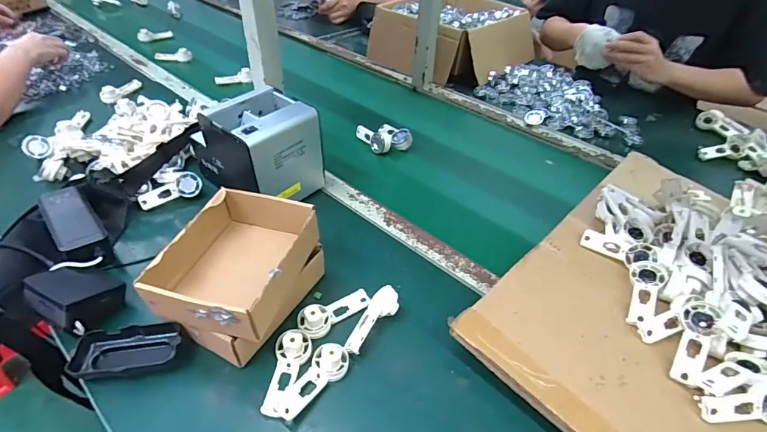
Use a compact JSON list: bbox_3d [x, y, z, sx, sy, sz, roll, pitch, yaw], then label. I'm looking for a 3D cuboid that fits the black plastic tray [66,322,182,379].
[{"bbox_3d":[-0.284,0.151,0.459,0.108,0.026,0.059,-5,42,-9],"label":"black plastic tray"}]

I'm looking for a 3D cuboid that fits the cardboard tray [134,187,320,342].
[{"bbox_3d":[-0.169,0.055,0.480,0.134,0.065,0.170,13,42,11],"label":"cardboard tray"}]

